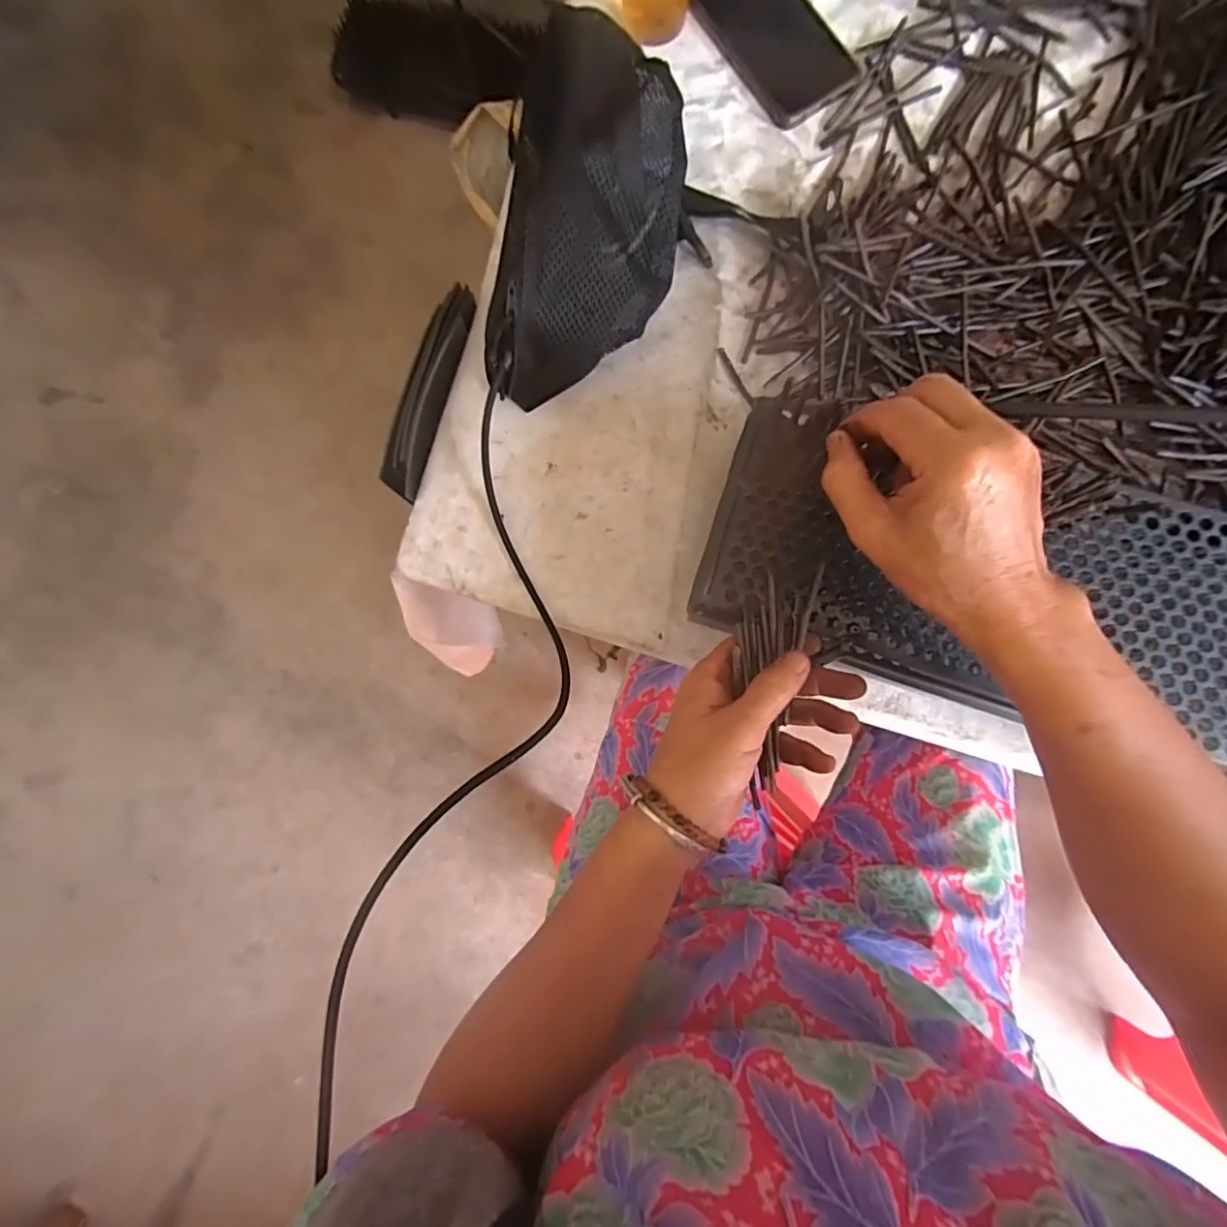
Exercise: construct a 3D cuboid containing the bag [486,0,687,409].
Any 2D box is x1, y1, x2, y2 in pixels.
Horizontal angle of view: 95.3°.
[{"bbox_3d":[-0.007,-0.276,0.376,0.109,0.086,0.267,18,95,1],"label":"bag"}]

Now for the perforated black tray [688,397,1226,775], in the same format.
[{"bbox_3d":[0.361,0.021,0.323,0.621,0.027,0.160,15,81,4],"label":"perforated black tray"}]

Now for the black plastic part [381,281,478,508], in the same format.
[{"bbox_3d":[-0.139,-0.169,0.421,0.029,0.025,0.161,16,87,5],"label":"black plastic part"}]

